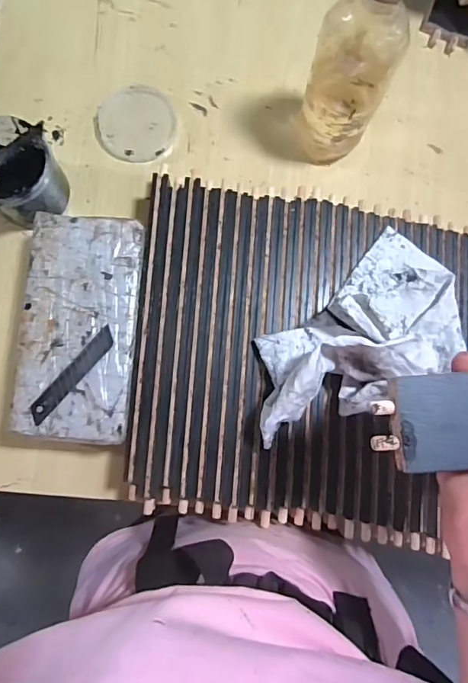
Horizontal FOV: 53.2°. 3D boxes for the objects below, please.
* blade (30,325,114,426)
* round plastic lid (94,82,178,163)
[{"bbox_3d":[-0.141,0.029,0.408,0.017,0.004,0.098,41,84,3],"label":"blade"},{"bbox_3d":[-0.106,-0.236,0.505,0.084,0.007,0.087,0,83,-1],"label":"round plastic lid"}]

